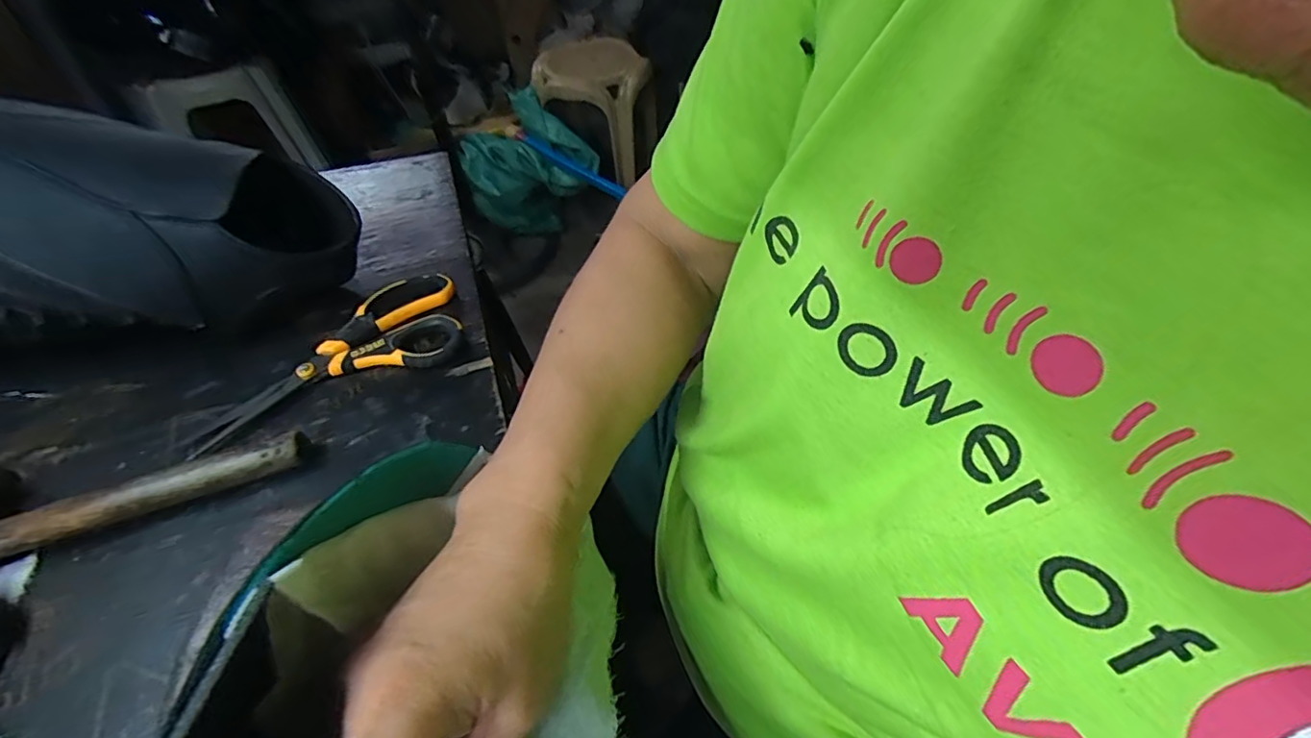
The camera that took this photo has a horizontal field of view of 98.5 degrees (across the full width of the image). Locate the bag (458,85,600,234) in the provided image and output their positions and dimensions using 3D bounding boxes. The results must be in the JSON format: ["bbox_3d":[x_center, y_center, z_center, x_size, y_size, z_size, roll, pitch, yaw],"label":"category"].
[{"bbox_3d":[-0.346,-0.523,1.551,0.419,0.346,0.157,10,50,10],"label":"bag"}]

